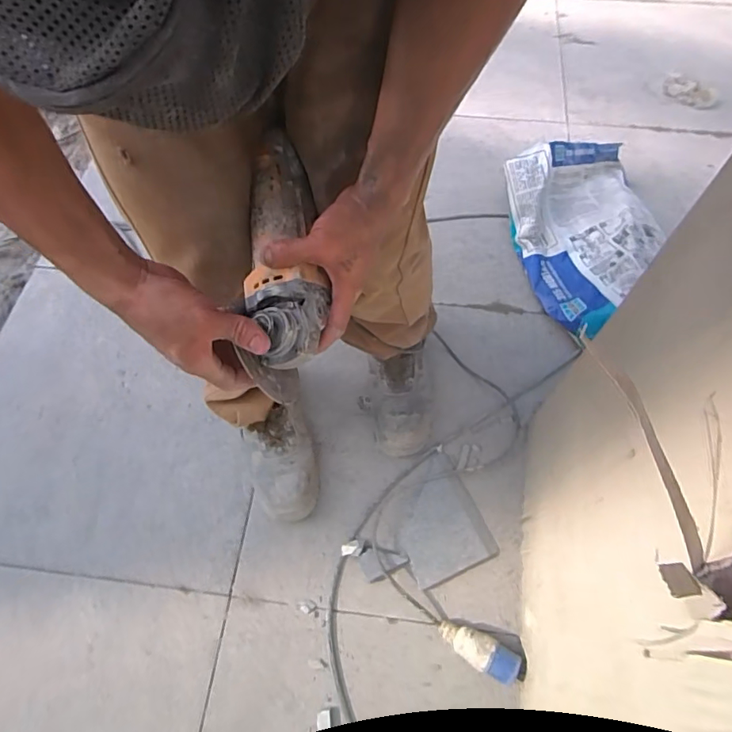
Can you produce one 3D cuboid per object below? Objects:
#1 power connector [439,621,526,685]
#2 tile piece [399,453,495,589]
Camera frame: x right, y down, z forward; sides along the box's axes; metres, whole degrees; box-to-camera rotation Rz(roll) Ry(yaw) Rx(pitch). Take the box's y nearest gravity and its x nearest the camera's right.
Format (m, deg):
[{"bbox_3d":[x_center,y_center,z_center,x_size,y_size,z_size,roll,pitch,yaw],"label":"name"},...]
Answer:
[{"bbox_3d":[0.169,0.419,0.727,0.129,0.049,0.048,27,67,15],"label":"power connector"},{"bbox_3d":[0.114,0.252,0.817,0.137,0.017,0.179,-23,64,-9],"label":"tile piece"}]

